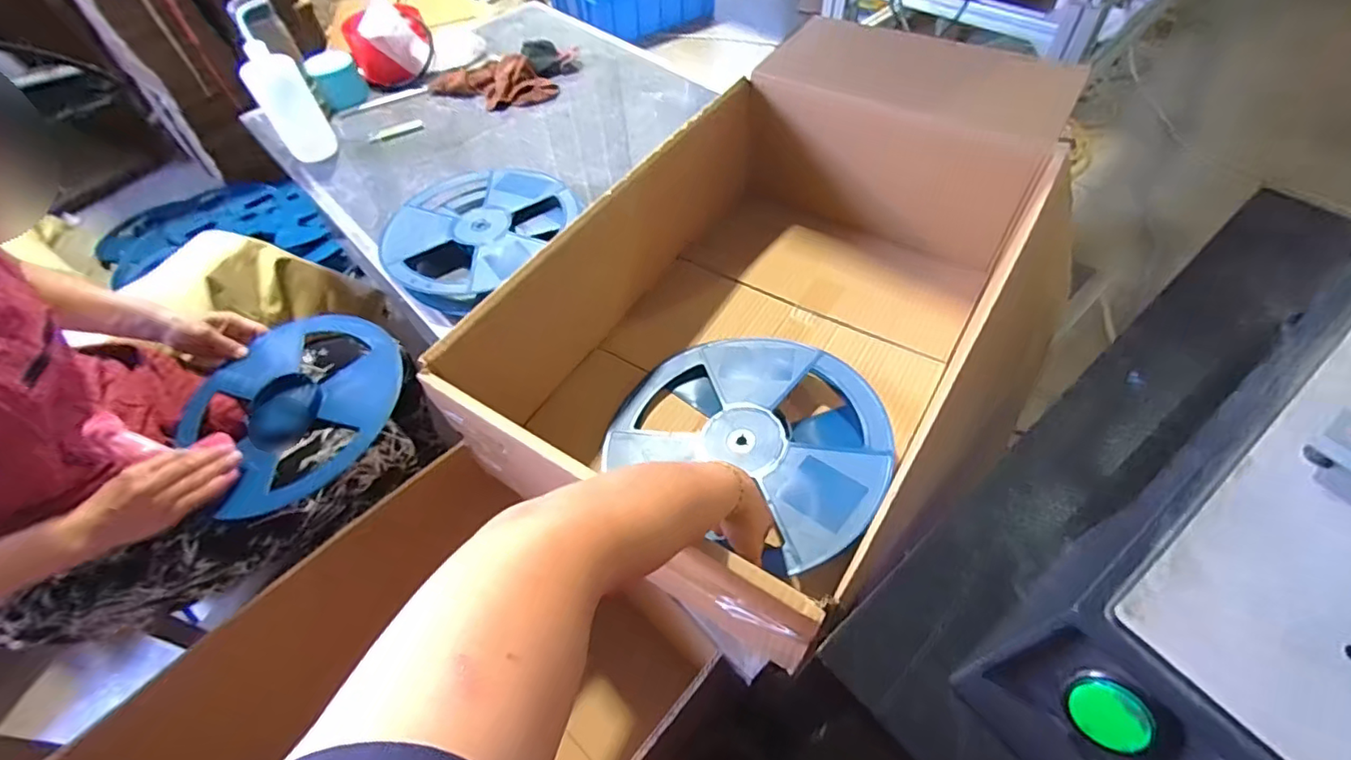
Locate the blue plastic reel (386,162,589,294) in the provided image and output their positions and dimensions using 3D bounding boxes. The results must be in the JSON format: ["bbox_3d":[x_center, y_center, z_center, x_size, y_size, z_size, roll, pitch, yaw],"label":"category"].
[{"bbox_3d":[-0.336,-0.253,0.963,0.299,0.049,0.306,-2,54,2],"label":"blue plastic reel"}]

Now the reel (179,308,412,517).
[{"bbox_3d":[-0.533,0.030,0.816,0.286,0.048,0.296,-37,60,-21],"label":"reel"}]

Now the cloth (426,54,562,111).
[{"bbox_3d":[-0.405,-0.662,1.275,0.264,0.039,0.166,27,60,21],"label":"cloth"}]

